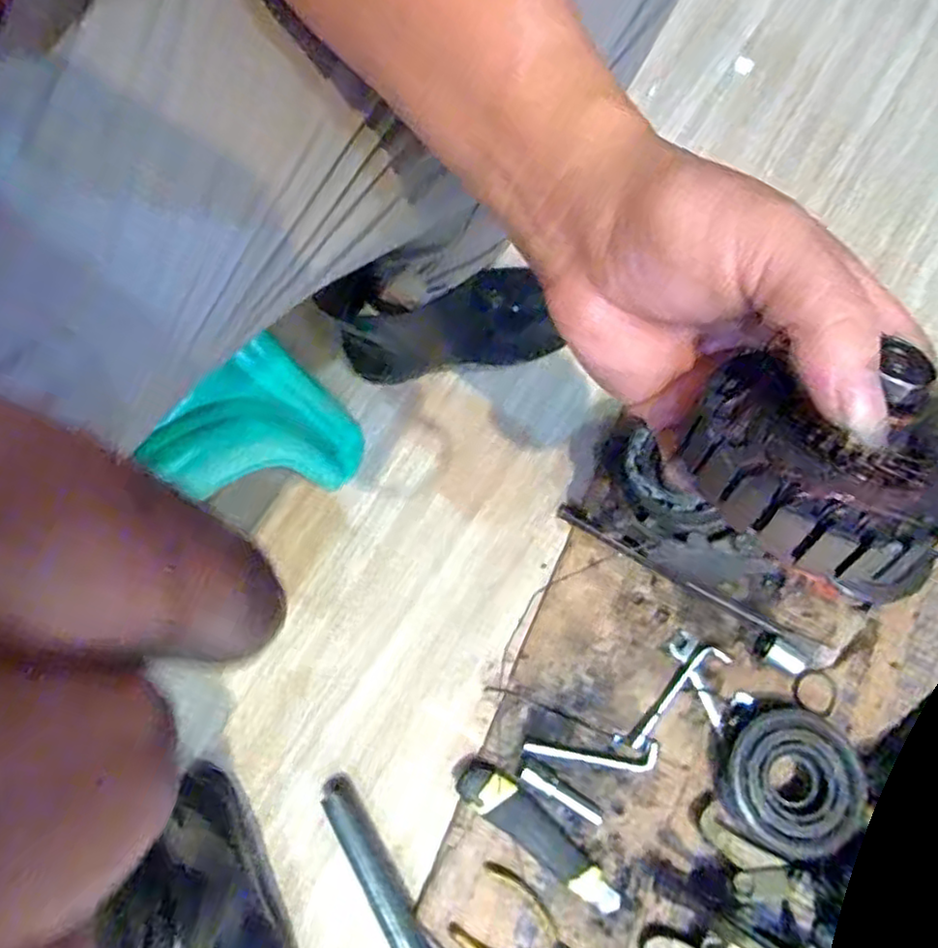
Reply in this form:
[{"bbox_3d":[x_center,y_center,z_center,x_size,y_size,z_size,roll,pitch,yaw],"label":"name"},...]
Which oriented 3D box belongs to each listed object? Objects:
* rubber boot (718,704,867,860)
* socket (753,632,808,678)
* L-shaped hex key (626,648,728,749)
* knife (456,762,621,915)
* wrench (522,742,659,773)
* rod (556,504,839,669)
[{"bbox_3d":[0.271,0.256,0.580,0.107,0.034,0.111,0,76,2],"label":"rubber boot"},{"bbox_3d":[0.279,0.162,0.618,0.042,0.019,0.025,33,79,9],"label":"socket"},{"bbox_3d":[0.184,0.199,0.617,0.117,0.004,0.024,-43,79,-8],"label":"L-shaped hex key"},{"bbox_3d":[0.061,0.305,0.580,0.159,0.020,0.035,37,80,10],"label":"knife"},{"bbox_3d":[0.107,0.247,0.601,0.115,0.005,0.023,0,75,1],"label":"wrench"},{"bbox_3d":[0.208,0.103,0.638,0.280,0.015,0.019,28,79,8],"label":"rod"}]

